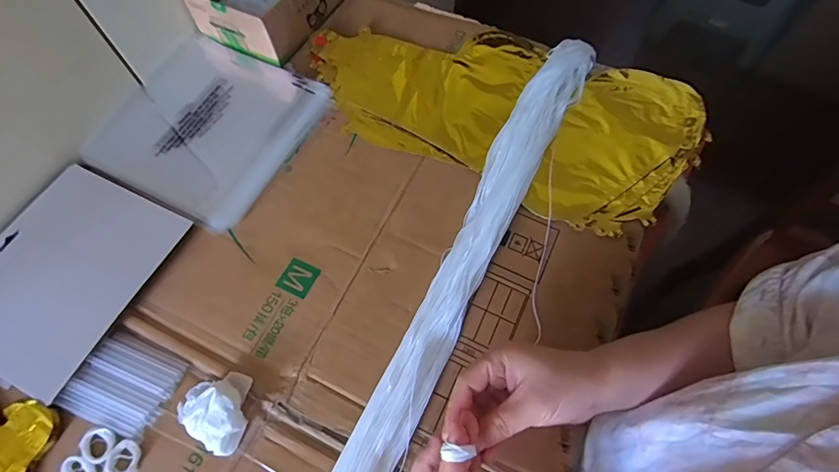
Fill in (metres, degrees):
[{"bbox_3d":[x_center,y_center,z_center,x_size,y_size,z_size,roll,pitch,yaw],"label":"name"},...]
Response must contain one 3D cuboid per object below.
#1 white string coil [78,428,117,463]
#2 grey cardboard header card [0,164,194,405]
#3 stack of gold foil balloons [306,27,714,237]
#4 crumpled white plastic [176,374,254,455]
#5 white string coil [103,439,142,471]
[{"bbox_3d":[-0.267,0.173,0.377,0.029,0.004,0.025,22,66,9],"label":"white string coil"},{"bbox_3d":[-0.346,0.032,0.438,0.161,0.011,0.191,24,68,11],"label":"grey cardboard header card"},{"bbox_3d":[0.096,-0.151,0.530,0.457,0.020,0.232,18,66,7],"label":"stack of gold foil balloons"},{"bbox_3d":[-0.174,0.143,0.380,0.062,0.029,0.062,0,65,-1],"label":"crumpled white plastic"},{"bbox_3d":[-0.242,0.184,0.373,0.026,0.006,0.027,0,65,-1],"label":"white string coil"}]

